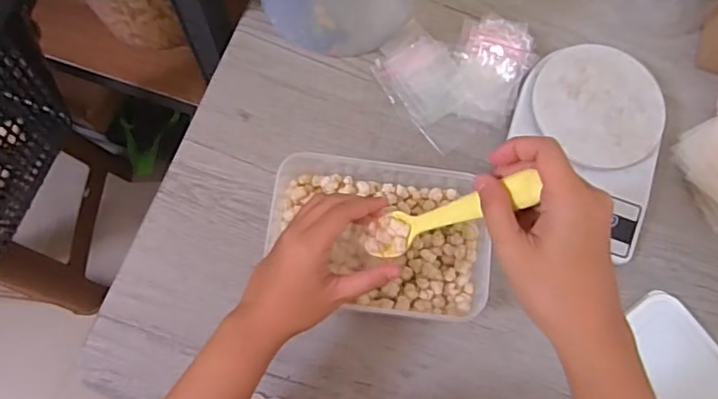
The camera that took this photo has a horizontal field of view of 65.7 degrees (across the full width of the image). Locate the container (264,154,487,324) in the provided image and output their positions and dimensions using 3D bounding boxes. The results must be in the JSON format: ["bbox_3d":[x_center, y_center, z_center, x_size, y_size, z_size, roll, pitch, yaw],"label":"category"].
[{"bbox_3d":[0.018,0.029,0.494,0.194,0.053,0.134,9,82,-4],"label":"container"}]

